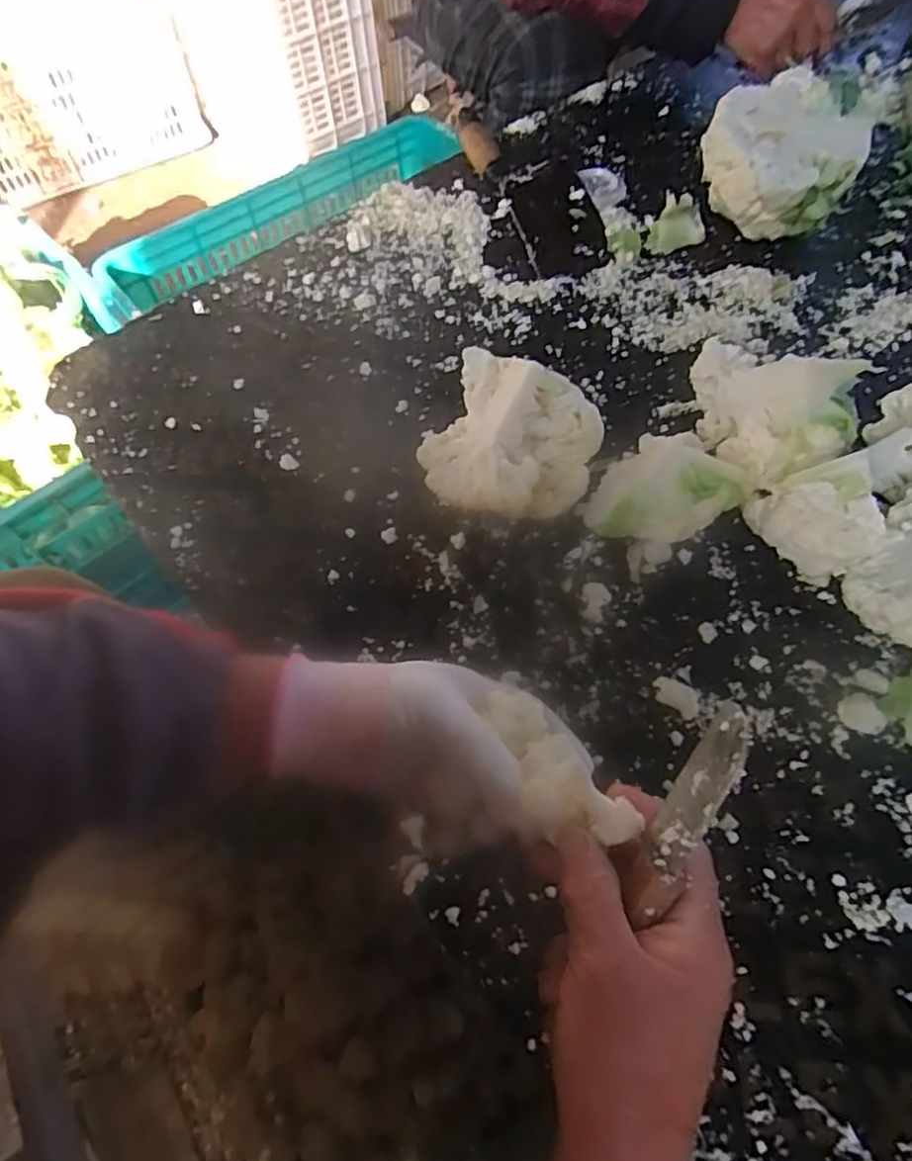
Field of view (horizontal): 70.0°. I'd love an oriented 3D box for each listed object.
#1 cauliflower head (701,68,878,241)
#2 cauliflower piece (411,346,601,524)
[{"bbox_3d":[0.288,-0.377,0.590,0.125,0.086,0.132,14,64,11],"label":"cauliflower head"},{"bbox_3d":[0.035,-0.091,0.457,0.118,0.081,0.111,-1,61,2],"label":"cauliflower piece"}]

